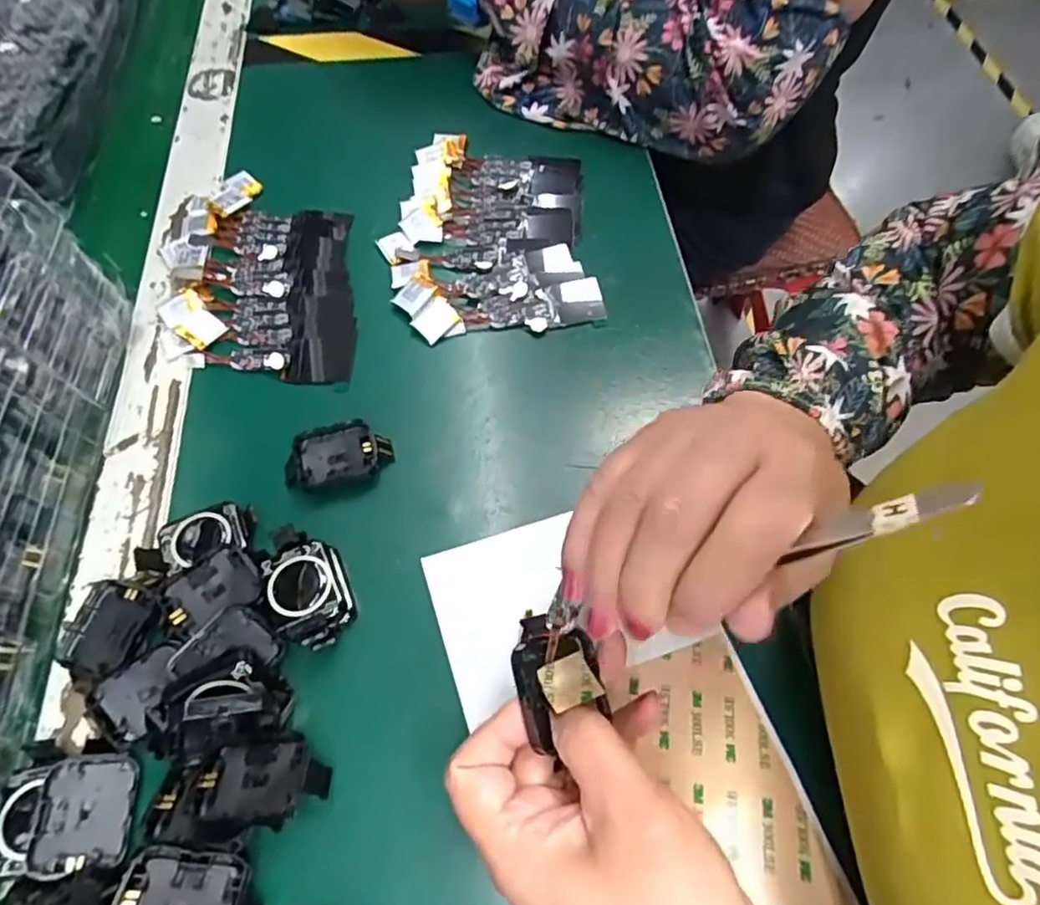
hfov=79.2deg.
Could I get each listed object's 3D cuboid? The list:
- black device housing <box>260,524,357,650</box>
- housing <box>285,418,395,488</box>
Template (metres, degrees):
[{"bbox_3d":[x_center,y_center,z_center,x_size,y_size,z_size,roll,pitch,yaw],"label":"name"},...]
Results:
[{"bbox_3d":[-0.098,0.063,0.292,0.033,0.017,0.058,-19,65,-11],"label":"black device housing"},{"bbox_3d":[-0.095,0.001,0.328,0.055,0.012,0.031,-16,65,-10],"label":"housing"}]

